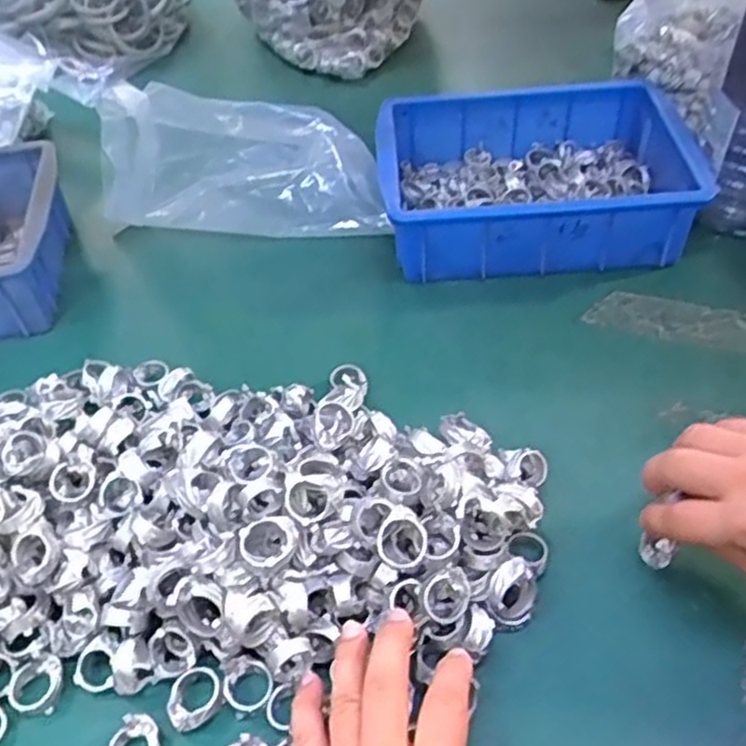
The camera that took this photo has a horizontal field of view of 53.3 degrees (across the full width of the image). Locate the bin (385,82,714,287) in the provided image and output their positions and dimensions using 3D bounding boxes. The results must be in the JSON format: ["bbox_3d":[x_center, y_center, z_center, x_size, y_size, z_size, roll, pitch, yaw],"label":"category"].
[{"bbox_3d":[0.129,-0.159,0.612,0.242,0.067,0.175,1,48,4],"label":"bin"}]

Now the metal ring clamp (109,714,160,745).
[{"bbox_3d":[-0.118,0.185,0.368,0.024,0.007,0.029,1,64,-8],"label":"metal ring clamp"}]

